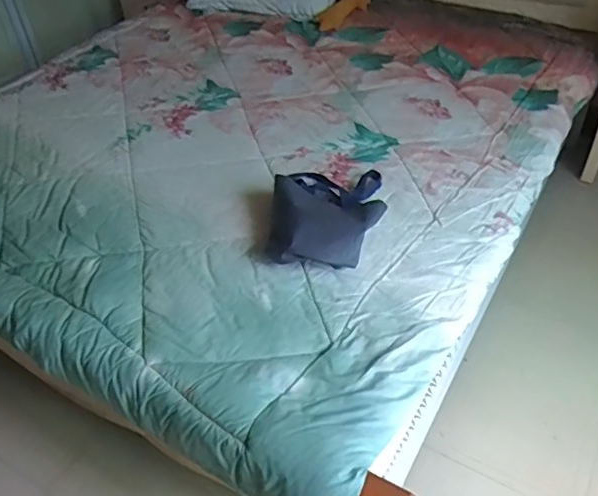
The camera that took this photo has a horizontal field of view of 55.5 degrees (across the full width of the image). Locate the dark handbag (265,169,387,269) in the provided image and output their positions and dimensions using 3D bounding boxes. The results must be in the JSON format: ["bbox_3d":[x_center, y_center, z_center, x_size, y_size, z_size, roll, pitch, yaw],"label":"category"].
[{"bbox_3d":[0.068,-0.104,1.368,0.258,0.100,0.364,3,43,7],"label":"dark handbag"}]

